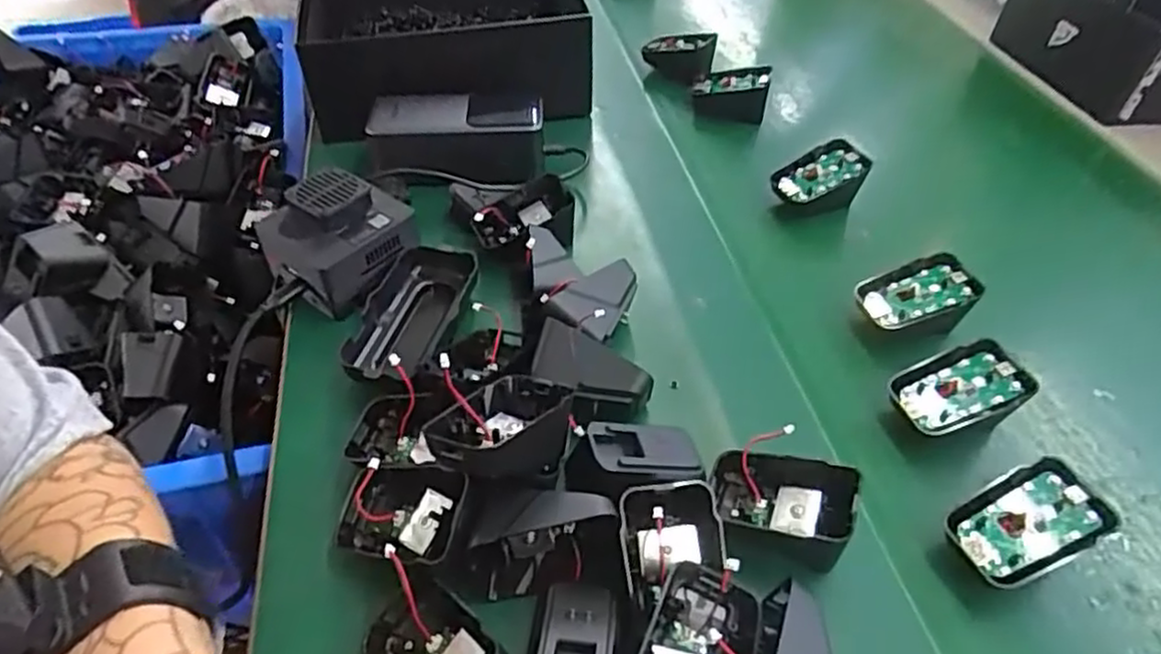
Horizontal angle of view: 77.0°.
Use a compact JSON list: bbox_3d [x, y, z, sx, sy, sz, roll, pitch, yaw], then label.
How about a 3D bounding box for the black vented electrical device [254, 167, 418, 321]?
[{"bbox_3d":[-0.155,-0.059,0.470,0.073,0.052,0.077,29,51,23],"label":"black vented electrical device"}]

